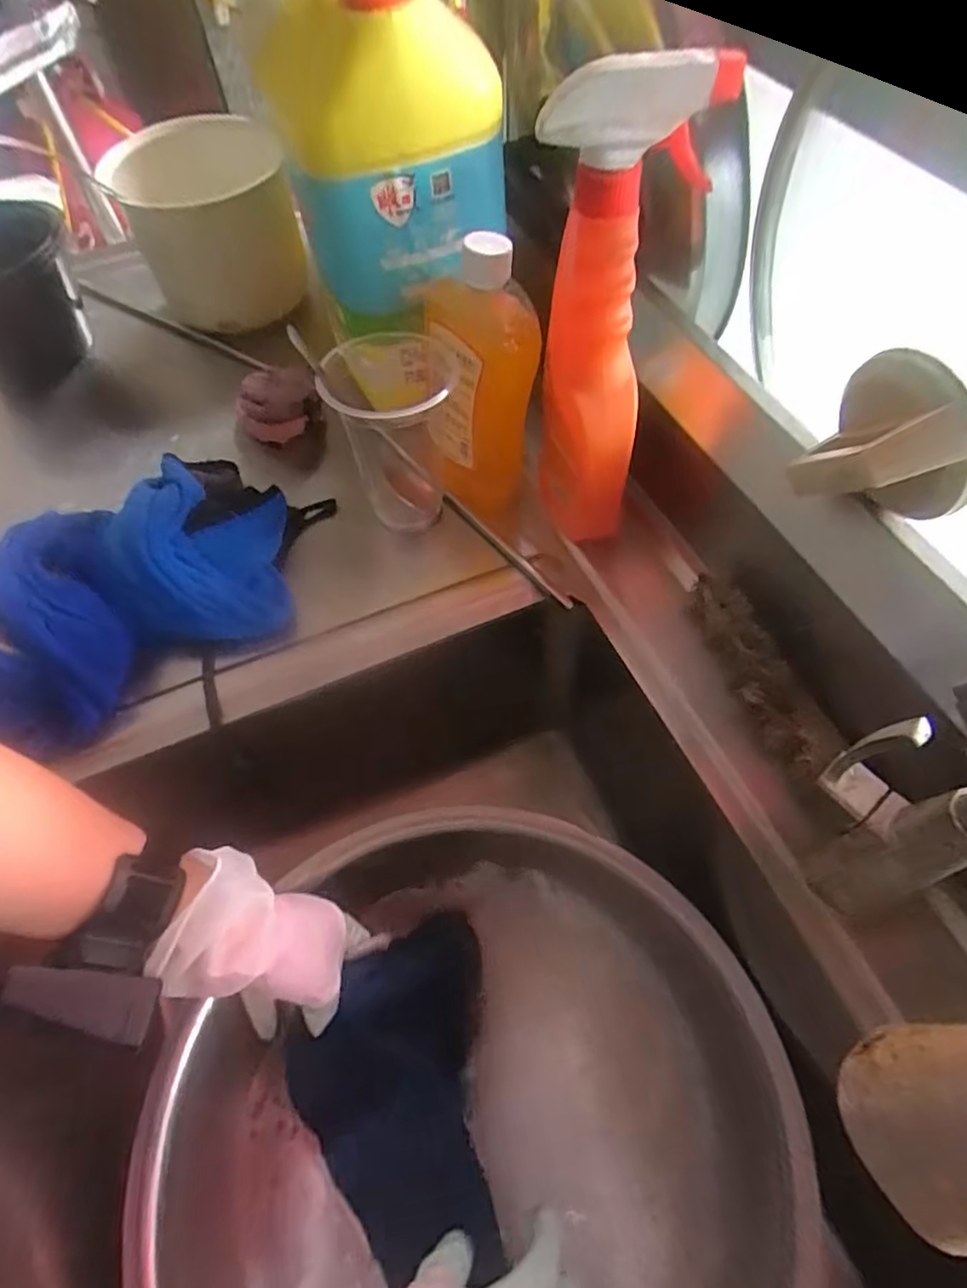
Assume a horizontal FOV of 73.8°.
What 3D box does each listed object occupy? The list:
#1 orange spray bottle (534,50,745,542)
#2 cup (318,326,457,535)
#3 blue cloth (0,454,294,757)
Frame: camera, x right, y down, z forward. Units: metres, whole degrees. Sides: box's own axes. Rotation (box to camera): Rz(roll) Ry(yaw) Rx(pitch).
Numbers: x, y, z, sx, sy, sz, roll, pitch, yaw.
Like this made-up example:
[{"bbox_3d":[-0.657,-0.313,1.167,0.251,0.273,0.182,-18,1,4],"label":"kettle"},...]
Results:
[{"bbox_3d":[0.070,-0.178,0.380,0.069,0.248,0.064,21,61,15],"label":"orange spray bottle"},{"bbox_3d":[-0.060,-0.144,0.448,0.083,0.131,0.095,-14,59,-6],"label":"cup"},{"bbox_3d":[-0.231,-0.034,0.411,0.219,0.036,0.142,-32,86,-20],"label":"blue cloth"}]

